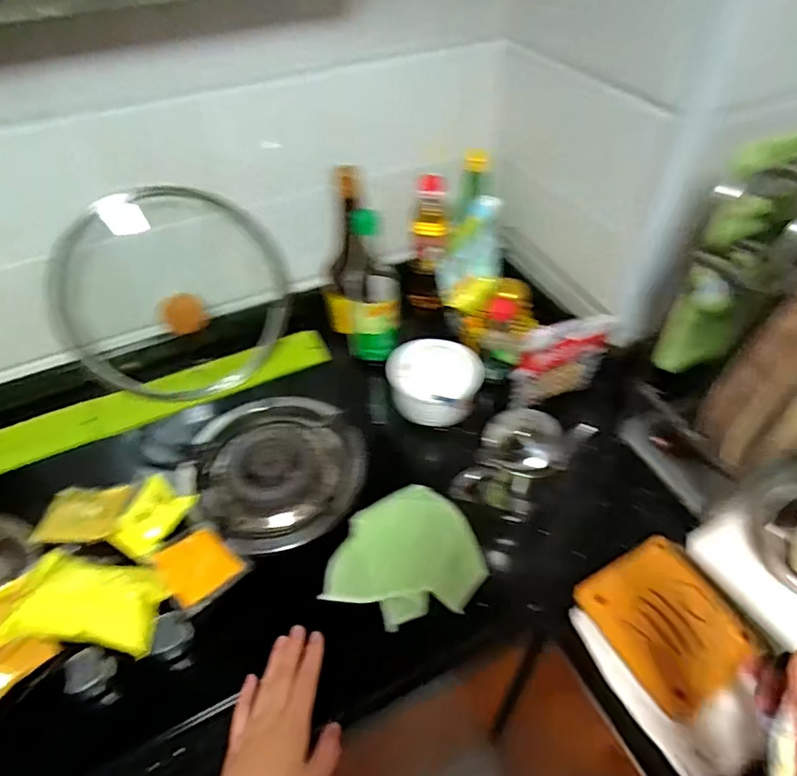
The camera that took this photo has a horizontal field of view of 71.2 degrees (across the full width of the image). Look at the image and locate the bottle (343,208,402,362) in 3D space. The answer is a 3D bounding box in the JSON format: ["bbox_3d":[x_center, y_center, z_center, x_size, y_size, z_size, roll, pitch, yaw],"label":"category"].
[{"bbox_3d":[-0.038,-0.141,0.782,0.073,0.219,0.070,-5,47,-3],"label":"bottle"}]

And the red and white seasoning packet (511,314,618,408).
[{"bbox_3d":[0.216,-0.032,0.749,0.138,0.134,0.024,-16,49,-13],"label":"red and white seasoning packet"}]

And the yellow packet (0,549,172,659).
[{"bbox_3d":[-0.316,0.218,0.573,0.149,0.041,0.089,5,47,6],"label":"yellow packet"}]

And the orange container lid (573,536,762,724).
[{"bbox_3d":[0.278,0.236,0.574,0.138,0.015,0.145,-24,51,-20],"label":"orange container lid"}]

